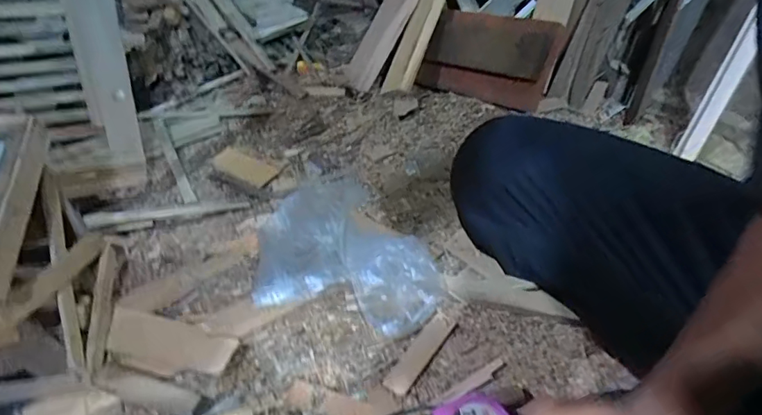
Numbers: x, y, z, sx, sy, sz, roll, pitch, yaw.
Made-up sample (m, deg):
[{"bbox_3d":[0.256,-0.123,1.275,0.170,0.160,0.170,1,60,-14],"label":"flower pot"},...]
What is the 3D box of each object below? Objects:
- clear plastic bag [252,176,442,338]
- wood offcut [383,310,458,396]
[{"bbox_3d":[-0.058,0.063,0.776,0.256,0.070,0.321,-2,38,-6],"label":"clear plastic bag"},{"bbox_3d":[0.052,0.183,0.651,0.031,0.008,0.137,24,42,26],"label":"wood offcut"}]

